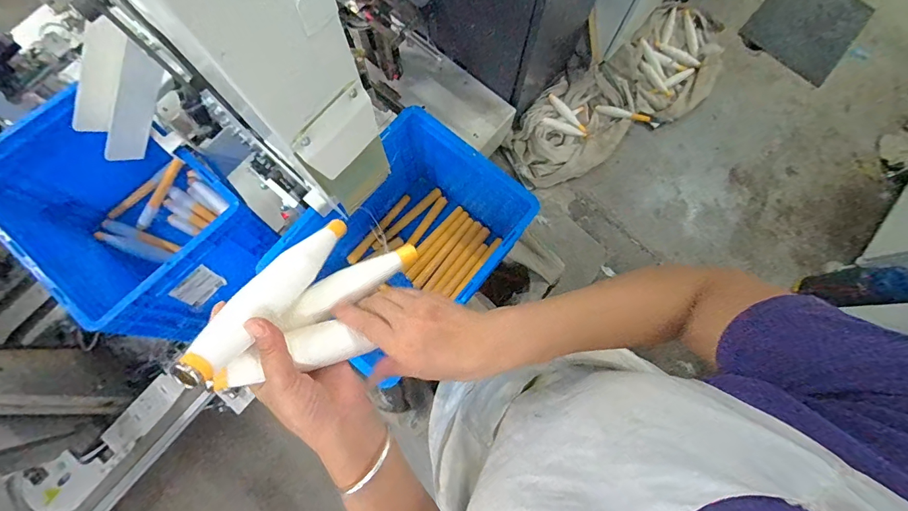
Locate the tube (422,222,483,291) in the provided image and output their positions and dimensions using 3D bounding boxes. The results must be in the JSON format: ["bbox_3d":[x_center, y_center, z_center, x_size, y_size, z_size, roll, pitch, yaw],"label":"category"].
[{"bbox_3d":[-0.003,0.002,0.923,0.023,0.028,0.191,39,81,7],"label":"tube"}]

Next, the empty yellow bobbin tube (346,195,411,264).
[{"bbox_3d":[-0.170,-0.060,0.914,0.020,0.016,0.197,40,81,7],"label":"empty yellow bobbin tube"}]

